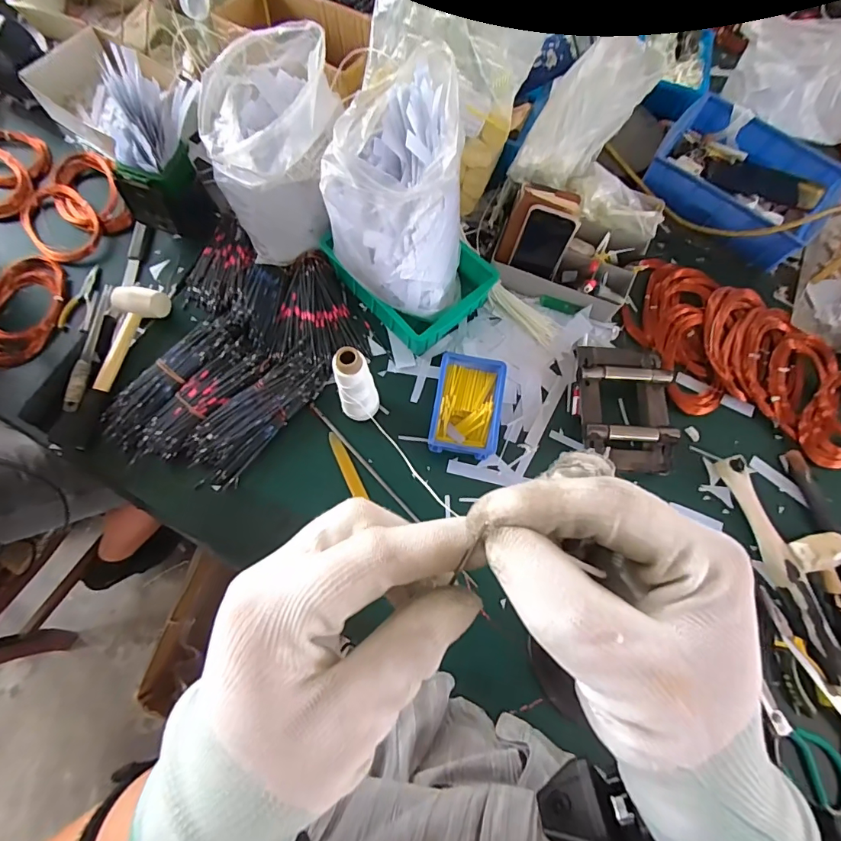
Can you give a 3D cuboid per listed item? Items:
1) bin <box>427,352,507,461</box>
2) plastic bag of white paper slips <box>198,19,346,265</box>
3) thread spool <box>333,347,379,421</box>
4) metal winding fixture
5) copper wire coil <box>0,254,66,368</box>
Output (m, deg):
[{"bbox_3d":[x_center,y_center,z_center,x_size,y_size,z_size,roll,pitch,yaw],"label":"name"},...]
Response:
[{"bbox_3d":[0.070,-0.020,0.687,0.098,0.054,0.148,10,72,1],"label":"bin"},{"bbox_3d":[-0.214,-0.404,0.674,0.179,0.219,0.211,-12,73,-6],"label":"plastic bag of white paper slips"},{"bbox_3d":[-0.087,-0.041,0.628,0.049,0.175,0.048,1,73,-2],"label":"thread spool"},{"bbox_3d":[0.312,-0.020,0.695,0.137,0.055,0.195,3,72,-1],"label":"metal winding fixture"},{"bbox_3d":[-0.641,-0.179,0.718,0.116,0.027,0.192,15,73,2],"label":"copper wire coil"}]

